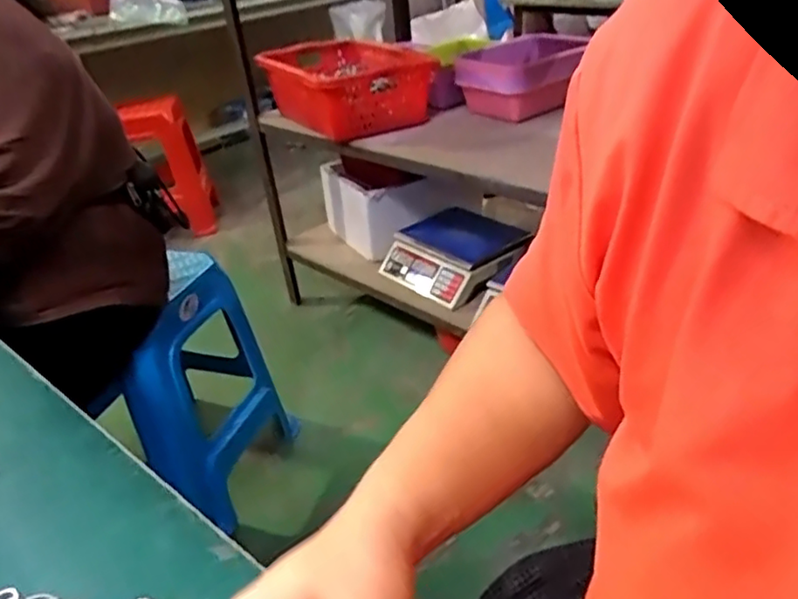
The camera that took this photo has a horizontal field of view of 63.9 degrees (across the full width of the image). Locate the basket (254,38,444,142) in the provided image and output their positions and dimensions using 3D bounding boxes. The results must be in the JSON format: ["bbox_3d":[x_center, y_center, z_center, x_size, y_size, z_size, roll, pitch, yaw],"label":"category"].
[{"bbox_3d":[-0.091,-0.434,1.296,0.289,0.140,0.236,-27,37,-31],"label":"basket"}]

